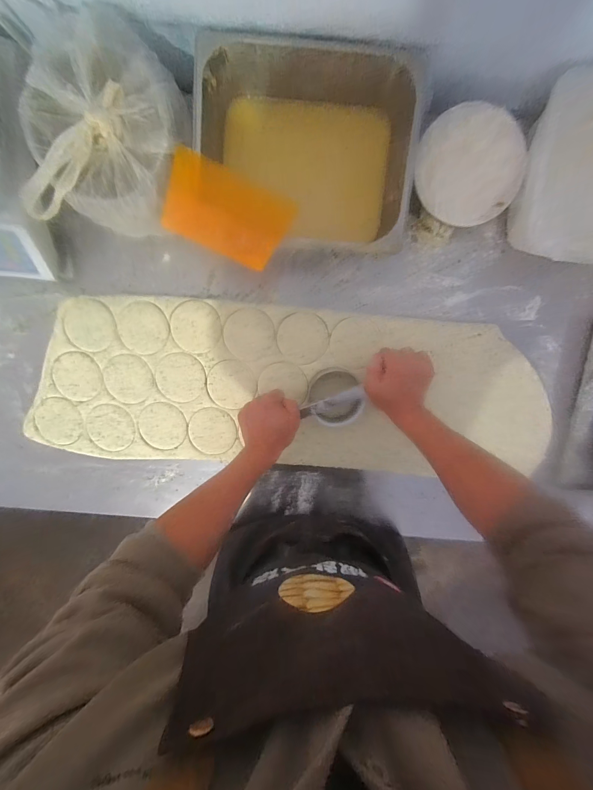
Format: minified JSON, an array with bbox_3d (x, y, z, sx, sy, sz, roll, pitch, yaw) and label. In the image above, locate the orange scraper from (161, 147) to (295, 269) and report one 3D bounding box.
[{"bbox_3d":[-0.107,-0.279,0.490,0.181,0.008,0.112,20,112,-12],"label":"orange scraper"}]

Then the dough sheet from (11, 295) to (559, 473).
[{"bbox_3d":[-0.005,-0.005,0.611,0.978,0.010,0.307,4,101,0],"label":"dough sheet"}]

